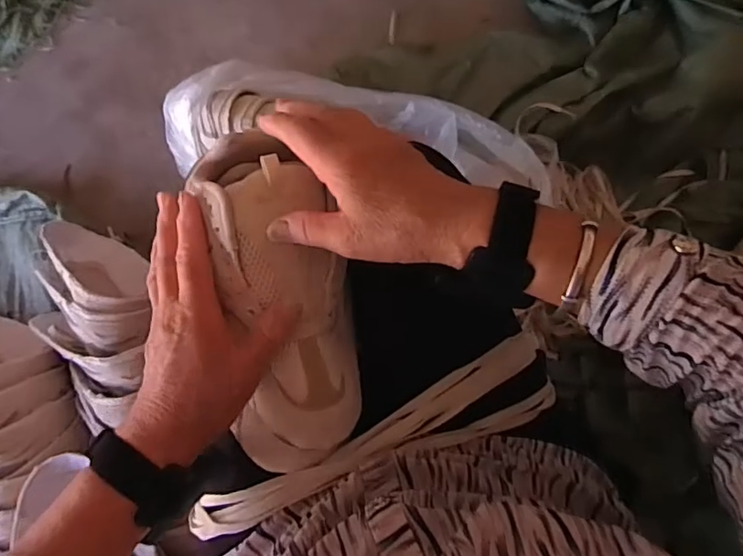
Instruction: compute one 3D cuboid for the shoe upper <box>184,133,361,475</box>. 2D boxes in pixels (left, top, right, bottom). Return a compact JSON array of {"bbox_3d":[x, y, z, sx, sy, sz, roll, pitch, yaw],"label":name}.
[{"bbox_3d":[-0.062,0.020,0.379,0.093,0.061,0.231,-12,100,-5],"label":"shoe upper"}]

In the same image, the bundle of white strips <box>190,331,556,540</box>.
[{"bbox_3d":[0.000,0.120,0.410,0.302,0.054,0.057,-19,84,-4],"label":"bundle of white strips"}]

